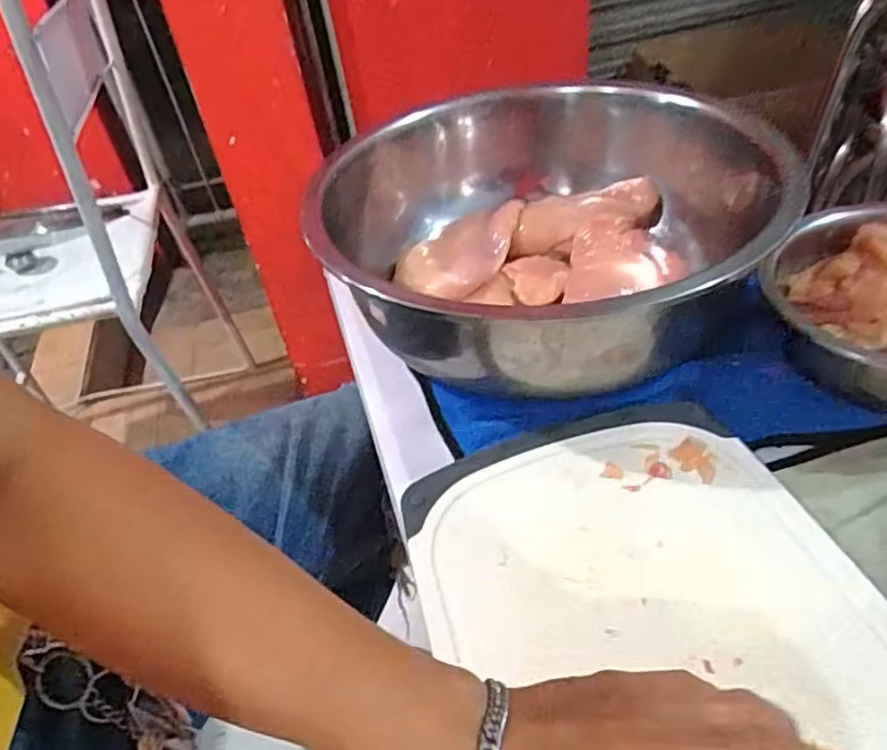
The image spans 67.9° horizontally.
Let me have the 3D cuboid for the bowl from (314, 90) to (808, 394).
[{"bbox_3d":[0.071,-0.111,0.539,0.354,0.127,0.350,-4,42,4],"label":"bowl"}]

